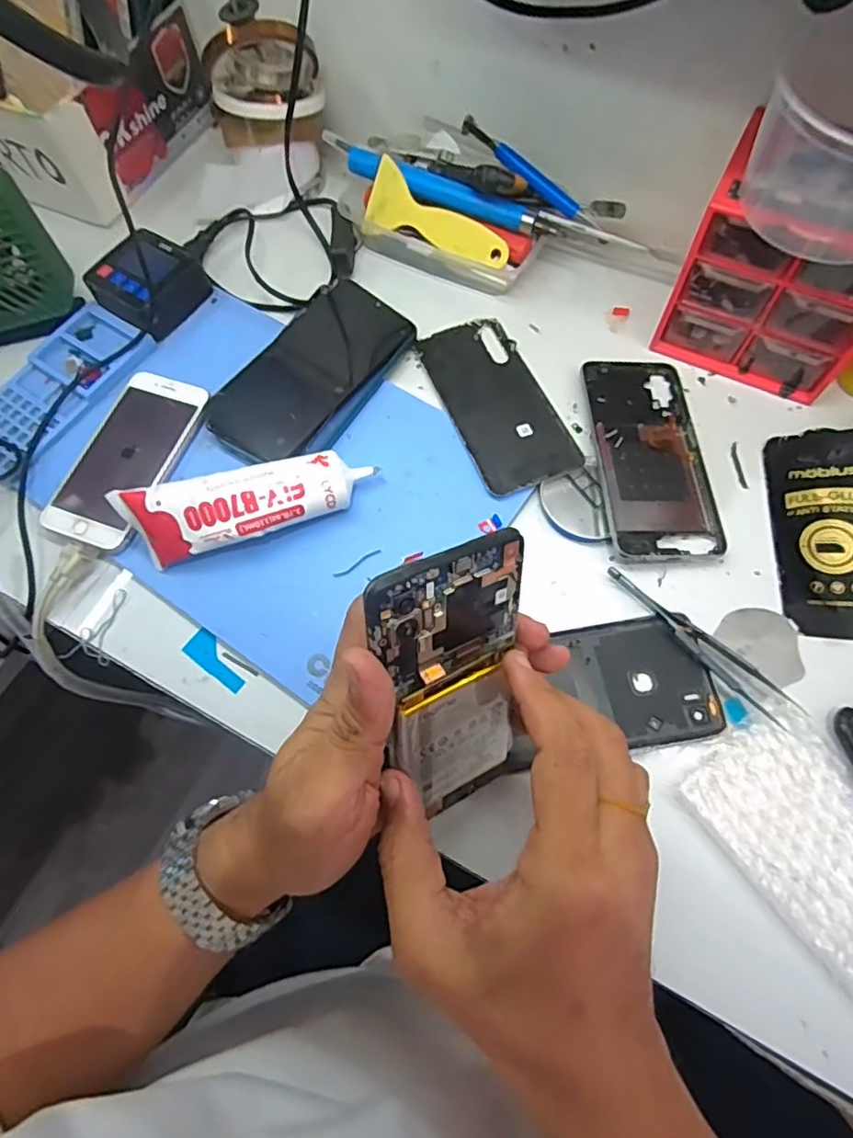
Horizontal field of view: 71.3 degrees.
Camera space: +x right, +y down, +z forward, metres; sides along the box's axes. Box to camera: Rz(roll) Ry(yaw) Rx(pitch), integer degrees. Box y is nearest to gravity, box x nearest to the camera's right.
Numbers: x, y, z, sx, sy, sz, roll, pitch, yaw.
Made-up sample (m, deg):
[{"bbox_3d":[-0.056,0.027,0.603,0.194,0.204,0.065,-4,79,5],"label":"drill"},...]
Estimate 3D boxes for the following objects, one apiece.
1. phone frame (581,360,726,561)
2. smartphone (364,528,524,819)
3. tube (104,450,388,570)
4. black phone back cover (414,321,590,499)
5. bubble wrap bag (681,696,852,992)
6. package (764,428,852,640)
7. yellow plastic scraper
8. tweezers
[{"bbox_3d":[0.155,-0.081,0.415,0.074,0.014,0.164,-2,67,0],"label":"phone frame"},{"bbox_3d":[0.014,0.055,0.261,0.069,0.148,0.007,-25,39,-24],"label":"smartphone"},{"bbox_3d":[-0.112,-0.039,0.383,0.153,0.041,0.043,-15,68,-5],"label":"tube"},{"bbox_3d":[0.051,-0.126,0.437,0.073,0.010,0.155,-20,68,-7],"label":"black phone back cover"},{"bbox_3d":[0.221,0.158,0.312,0.084,0.009,0.166,-35,71,-13],"label":"bubble wrap bag"},{"bbox_3d":[0.267,-0.027,0.389,0.071,0.009,0.143,1,72,13],"label":"package"},{"bbox_3d":[0.009,-0.279,0.473,0.125,0.049,0.007,26,30,10],"label":"yellow plastic scraper"},{"bbox_3d":[0.164,0.044,0.362,0.022,0.010,0.130,-42,72,-15],"label":"tweezers"}]

